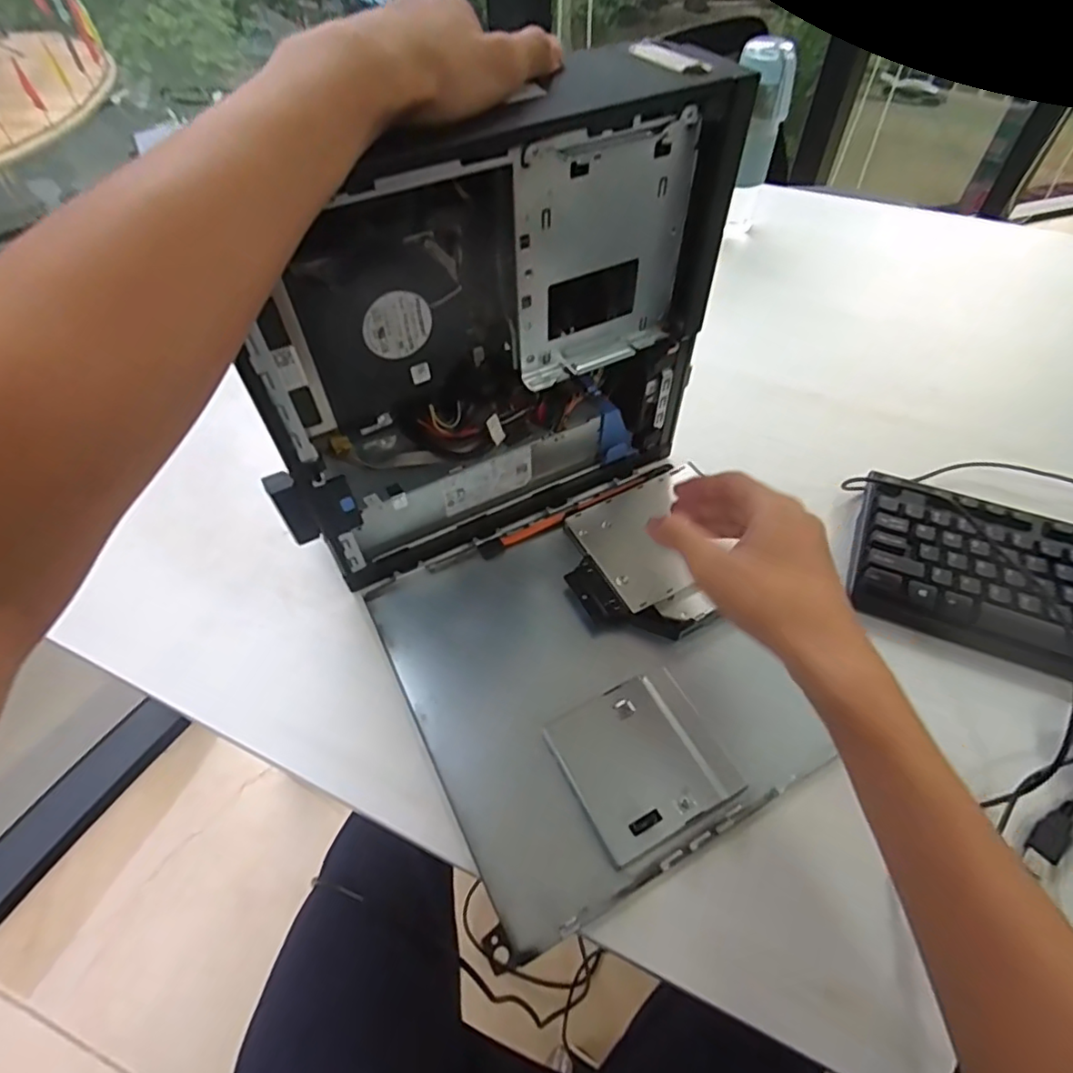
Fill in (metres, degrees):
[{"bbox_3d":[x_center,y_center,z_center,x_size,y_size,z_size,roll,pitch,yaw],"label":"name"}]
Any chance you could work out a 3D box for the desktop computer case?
[{"bbox_3d":[-0.031,-0.129,0.410,0.311,0.288,0.089,-21,55,-14],"label":"desktop computer case"}]

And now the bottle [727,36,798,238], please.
[{"bbox_3d":[0.263,-0.489,0.725,0.060,0.187,0.053,-11,53,-7],"label":"bottle"}]

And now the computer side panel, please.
[{"bbox_3d":[0.033,0.096,0.423,0.235,0.023,0.262,-24,55,-16],"label":"computer side panel"}]

